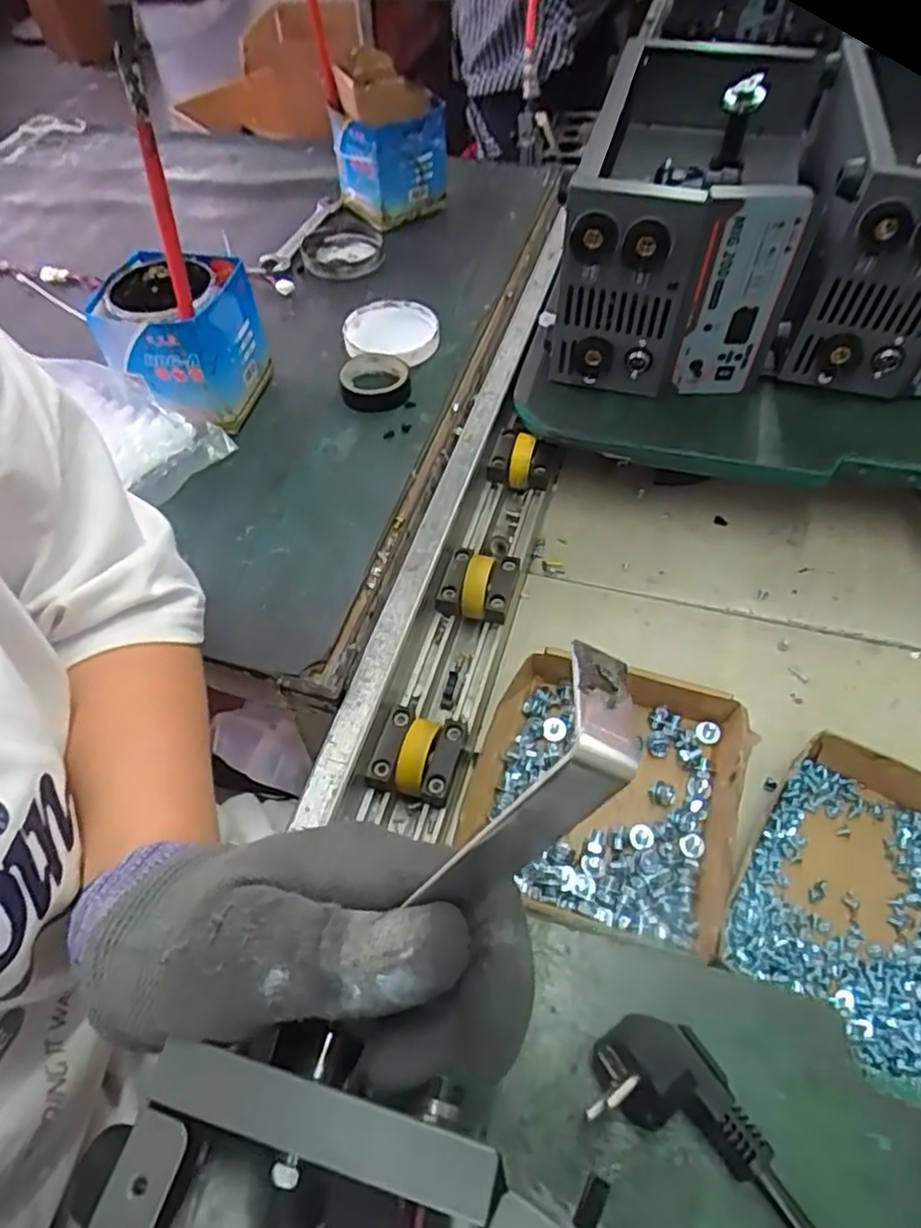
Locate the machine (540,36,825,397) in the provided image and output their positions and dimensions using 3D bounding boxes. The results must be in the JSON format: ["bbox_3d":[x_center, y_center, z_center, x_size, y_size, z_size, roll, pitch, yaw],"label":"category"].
[{"bbox_3d":[0.194,-0.344,0.596,0.176,0.158,0.331,14,56,13],"label":"machine"}]

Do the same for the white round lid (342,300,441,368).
[{"bbox_3d":[-0.064,-0.254,0.634,0.084,0.022,0.091,-1,54,2],"label":"white round lid"}]

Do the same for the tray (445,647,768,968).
[{"bbox_3d":[0.096,0.115,0.452,0.155,0.036,0.165,15,56,13],"label":"tray"}]

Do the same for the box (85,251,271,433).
[{"bbox_3d":[-0.222,-0.215,0.556,0.103,0.105,0.102,5,55,7],"label":"box"}]

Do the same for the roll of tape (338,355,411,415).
[{"bbox_3d":[-0.073,-0.198,0.594,0.057,0.019,0.059,-1,54,2],"label":"roll of tape"}]

